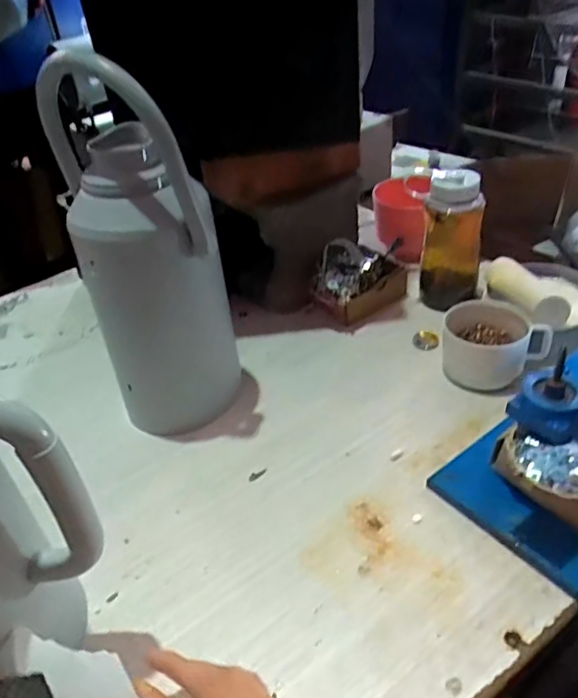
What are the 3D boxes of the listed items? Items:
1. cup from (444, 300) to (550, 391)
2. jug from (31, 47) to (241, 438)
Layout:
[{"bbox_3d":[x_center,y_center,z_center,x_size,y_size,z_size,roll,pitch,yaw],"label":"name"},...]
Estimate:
[{"bbox_3d":[0.269,0.002,0.736,0.134,0.090,0.098,5,39,15],"label":"cup"},{"bbox_3d":[-0.158,-0.102,0.661,0.157,0.418,0.148,-16,38,-11],"label":"jug"}]

